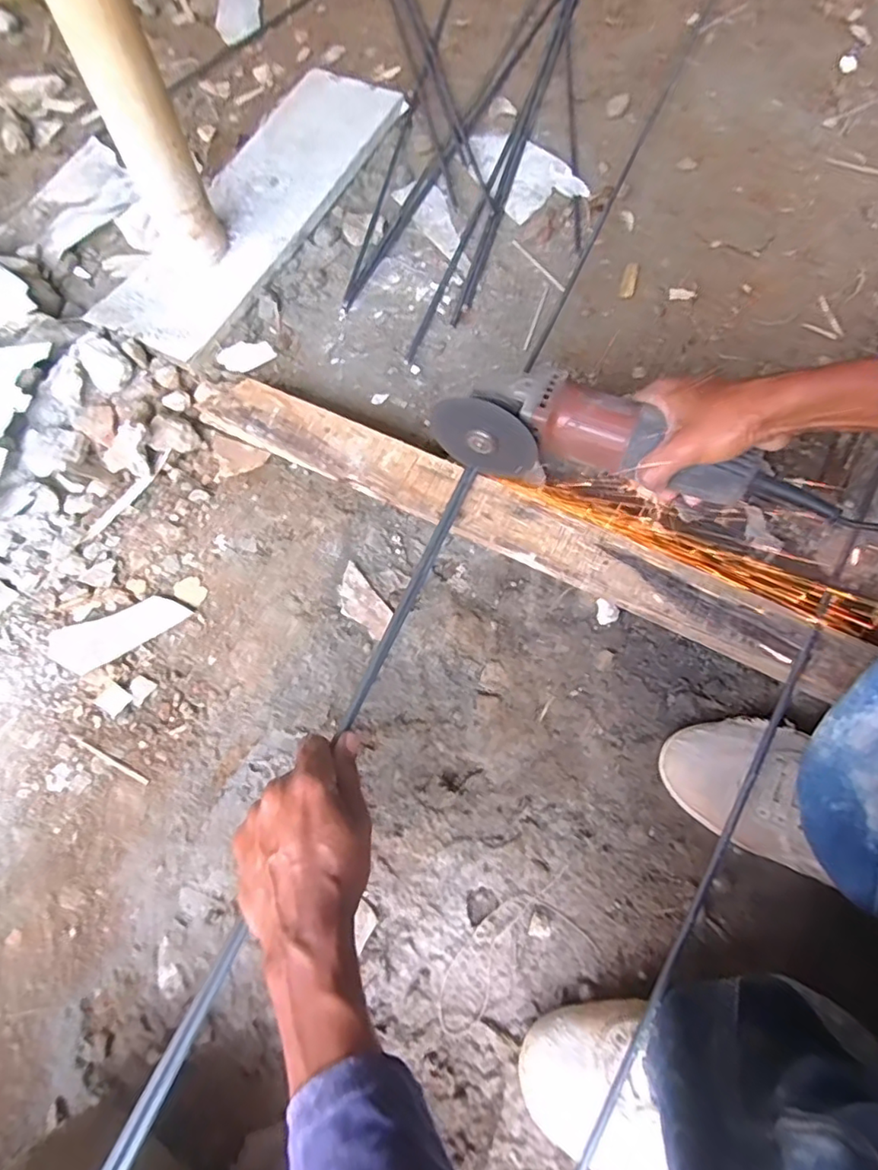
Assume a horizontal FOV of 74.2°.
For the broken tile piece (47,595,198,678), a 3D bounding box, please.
[{"bbox_3d":[-0.308,0.046,0.562,0.125,0.006,0.048,-23,74,-10],"label":"broken tile piece"}]

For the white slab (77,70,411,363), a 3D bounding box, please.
[{"bbox_3d":[-0.239,-0.510,0.774,0.165,0.024,0.534,25,72,6],"label":"white slab"}]

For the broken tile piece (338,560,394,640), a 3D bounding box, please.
[{"bbox_3d":[-0.076,0.018,0.575,0.038,0.005,0.078,-38,77,-14],"label":"broken tile piece"}]

